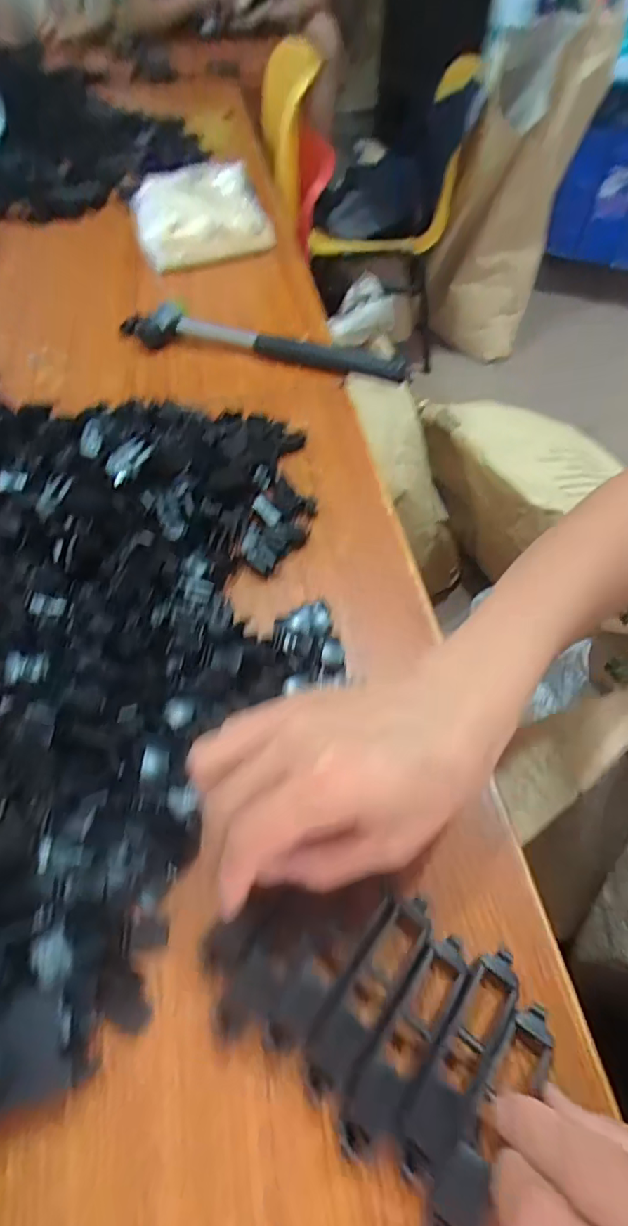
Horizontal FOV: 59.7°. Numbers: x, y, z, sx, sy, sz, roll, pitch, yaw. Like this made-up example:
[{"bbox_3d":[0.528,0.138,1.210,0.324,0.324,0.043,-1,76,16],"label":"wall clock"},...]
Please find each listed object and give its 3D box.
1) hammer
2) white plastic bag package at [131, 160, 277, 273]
[{"bbox_3d":[-0.052,-0.237,0.474,0.266,0.026,0.042,12,55,10],"label":"hammer"},{"bbox_3d":[-0.117,-0.423,0.583,0.146,0.074,0.058,-17,55,-11],"label":"white plastic bag package"}]

